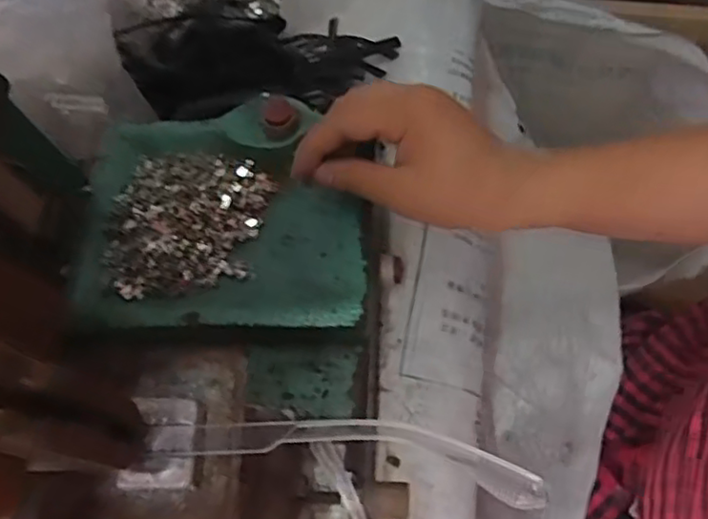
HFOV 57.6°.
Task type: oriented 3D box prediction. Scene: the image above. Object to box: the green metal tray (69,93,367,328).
[{"bbox_3d":[-0.089,-0.037,0.439,0.190,0.028,0.173,-1,66,7],"label":"green metal tray"}]

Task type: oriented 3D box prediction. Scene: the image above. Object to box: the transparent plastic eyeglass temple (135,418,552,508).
[{"bbox_3d":[-0.008,0.061,0.212,0.136,0.012,0.020,-1,65,25],"label":"transparent plastic eyeglass temple"}]

